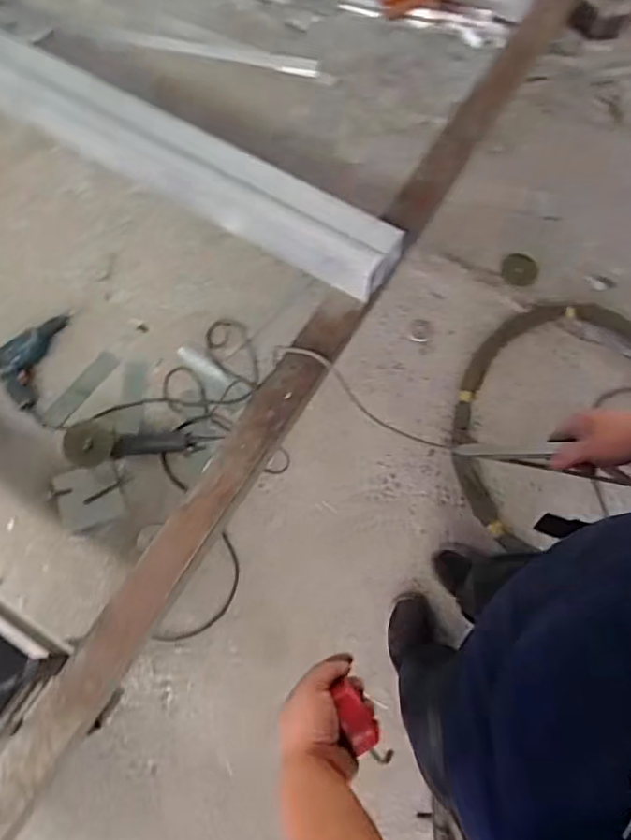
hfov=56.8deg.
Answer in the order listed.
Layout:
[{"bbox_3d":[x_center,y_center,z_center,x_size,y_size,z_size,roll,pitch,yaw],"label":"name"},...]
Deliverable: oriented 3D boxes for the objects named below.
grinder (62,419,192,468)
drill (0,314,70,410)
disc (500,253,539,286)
[{"bbox_3d":[-0.466,0.066,1.444,0.296,0.083,0.112,5,71,2],"label":"grinder"},{"bbox_3d":[-0.776,-0.173,1.550,0.156,0.055,0.285,8,72,3],"label":"drill"},{"bbox_3d":[0.586,-0.434,1.672,0.101,0.010,0.111,0,71,0],"label":"disc"}]

